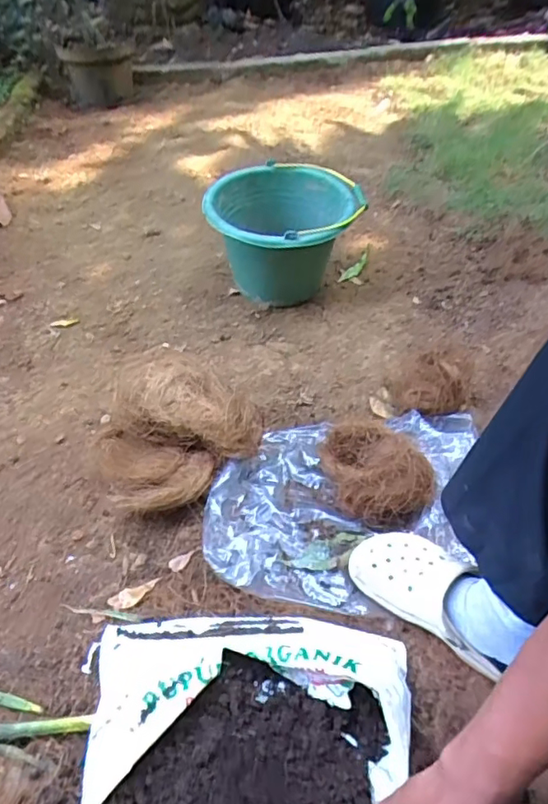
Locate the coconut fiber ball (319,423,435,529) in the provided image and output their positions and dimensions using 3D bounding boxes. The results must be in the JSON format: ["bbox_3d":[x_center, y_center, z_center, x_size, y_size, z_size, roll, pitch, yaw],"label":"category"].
[{"bbox_3d":[0.141,0.100,0.750,0.126,0.097,0.120,-1,46,1],"label":"coconut fiber ball"}]

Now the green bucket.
[{"bbox_3d":[0.017,-0.318,1.089,0.273,0.209,0.265,-1,46,1],"label":"green bucket"}]

